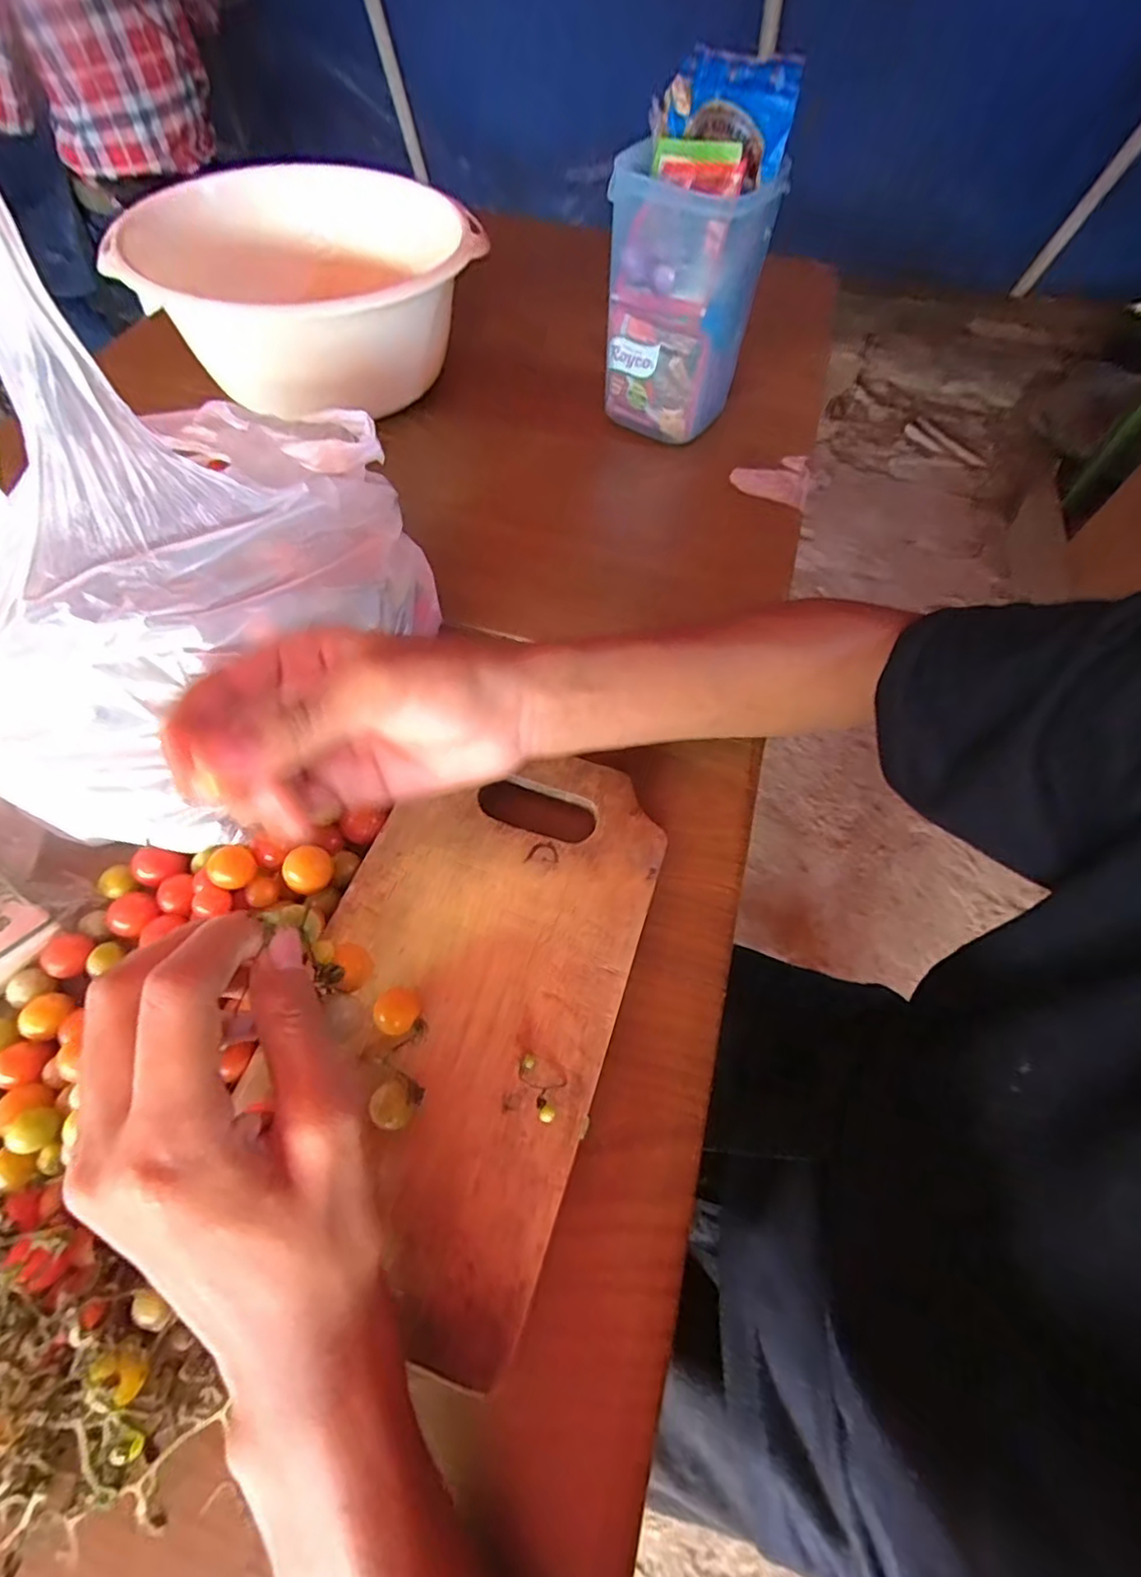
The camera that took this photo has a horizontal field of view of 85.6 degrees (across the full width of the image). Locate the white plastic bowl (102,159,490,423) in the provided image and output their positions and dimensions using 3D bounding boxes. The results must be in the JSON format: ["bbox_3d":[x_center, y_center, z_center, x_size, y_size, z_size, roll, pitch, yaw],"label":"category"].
[{"bbox_3d":[-0.188,-0.363,0.474,0.234,0.109,0.206,12,61,4],"label":"white plastic bowl"}]

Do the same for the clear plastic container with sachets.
[{"bbox_3d":[0.080,-0.356,0.427,0.100,0.190,0.089,13,61,4],"label":"clear plastic container with sachets"}]

